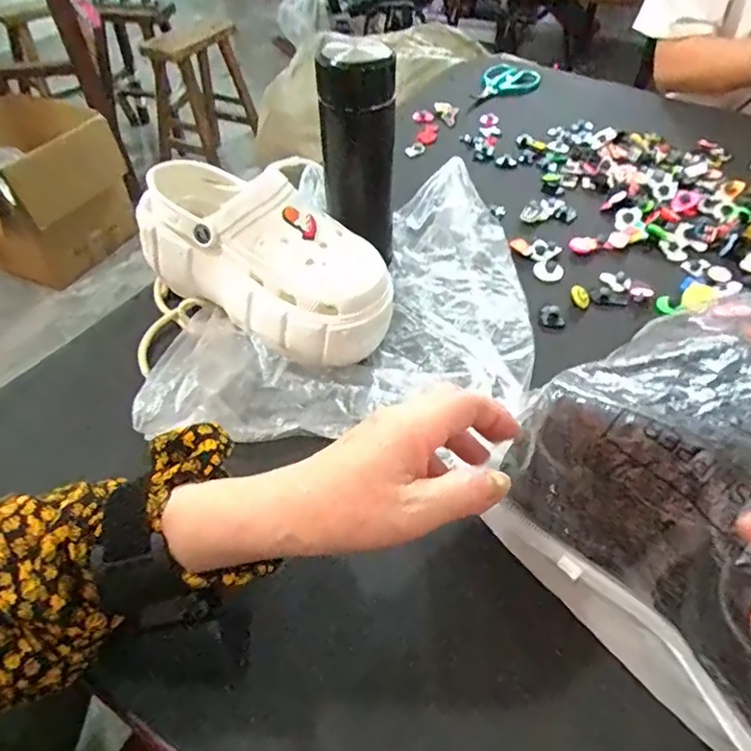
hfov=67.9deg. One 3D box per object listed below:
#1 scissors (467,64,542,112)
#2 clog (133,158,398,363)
[{"bbox_3d":[0.192,-0.429,0.834,0.081,0.015,0.161,17,50,16],"label":"scissors"},{"bbox_3d":[-0.099,-0.109,0.479,0.244,0.103,0.106,27,54,24],"label":"clog"}]

